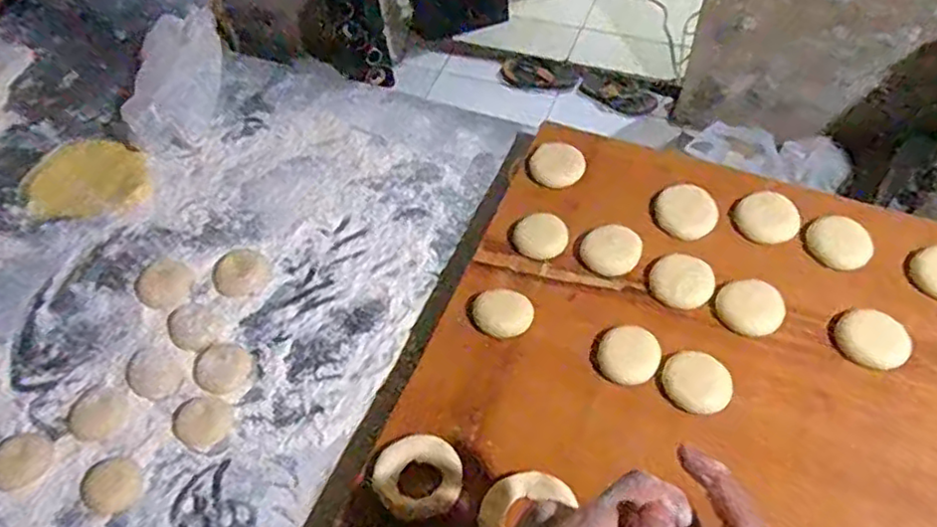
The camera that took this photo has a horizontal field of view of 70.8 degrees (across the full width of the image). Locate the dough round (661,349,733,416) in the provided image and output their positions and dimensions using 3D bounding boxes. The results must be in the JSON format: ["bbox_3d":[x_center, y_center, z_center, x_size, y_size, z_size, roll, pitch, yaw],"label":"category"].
[{"bbox_3d":[0.181,0.093,0.519,0.047,0.011,0.051,-2,55,3],"label":"dough round"}]

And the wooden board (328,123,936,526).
[{"bbox_3d":[0.152,0.149,0.486,0.424,0.030,0.577,19,60,16],"label":"wooden board"}]

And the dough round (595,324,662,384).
[{"bbox_3d":[0.131,0.074,0.536,0.047,0.017,0.045,-2,55,3],"label":"dough round"}]

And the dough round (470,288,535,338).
[{"bbox_3d":[0.030,0.042,0.569,0.050,0.012,0.042,-17,56,-7],"label":"dough round"}]

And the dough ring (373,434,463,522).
[{"bbox_3d":[-0.038,0.160,0.494,0.063,0.014,0.059,-2,55,3],"label":"dough ring"}]

